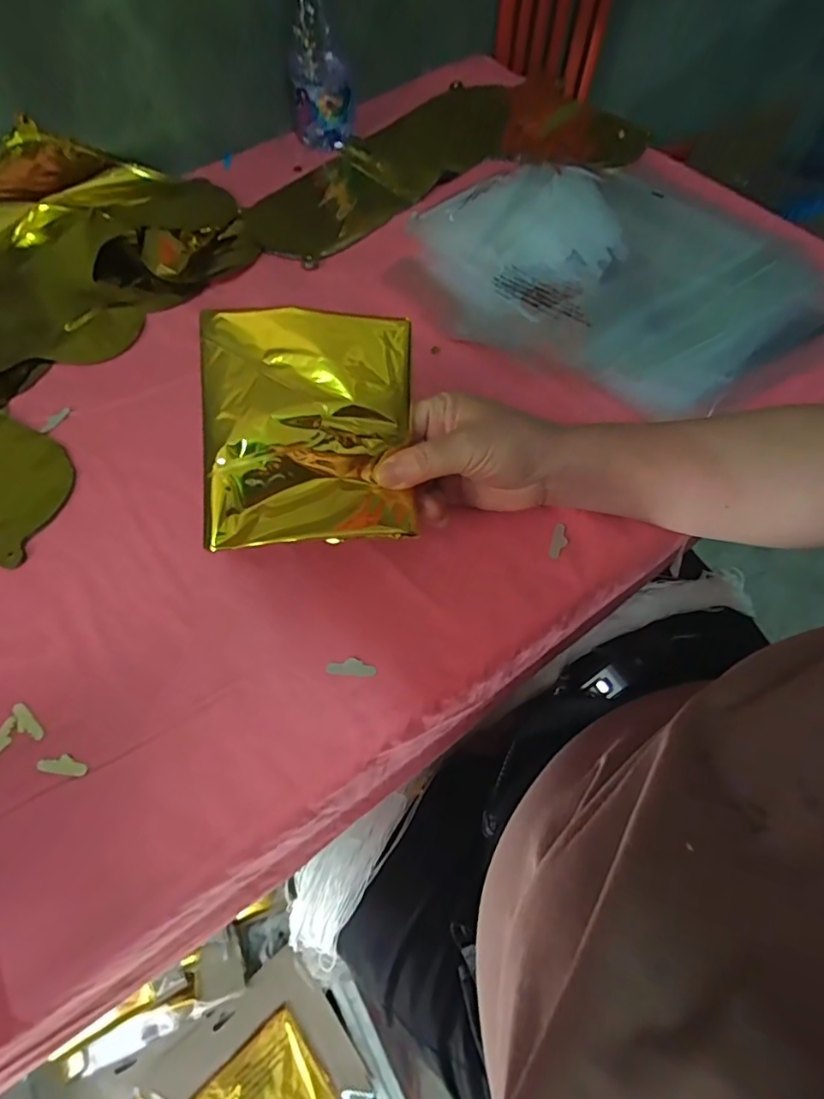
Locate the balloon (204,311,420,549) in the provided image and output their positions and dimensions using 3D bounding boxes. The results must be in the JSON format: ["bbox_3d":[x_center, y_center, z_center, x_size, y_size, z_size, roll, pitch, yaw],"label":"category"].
[{"bbox_3d":[-0.054,-0.066,0.292,0.111,0.021,0.124,-3,85,-16],"label":"balloon"}]

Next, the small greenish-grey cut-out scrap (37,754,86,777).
[{"bbox_3d":[-0.182,0.112,0.277,0.027,0.004,0.010,7,61,6],"label":"small greenish-grey cut-out scrap"}]

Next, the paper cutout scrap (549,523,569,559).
[{"bbox_3d":[0.093,-0.006,0.333,0.009,0.004,0.025,16,63,11],"label":"paper cutout scrap"}]

